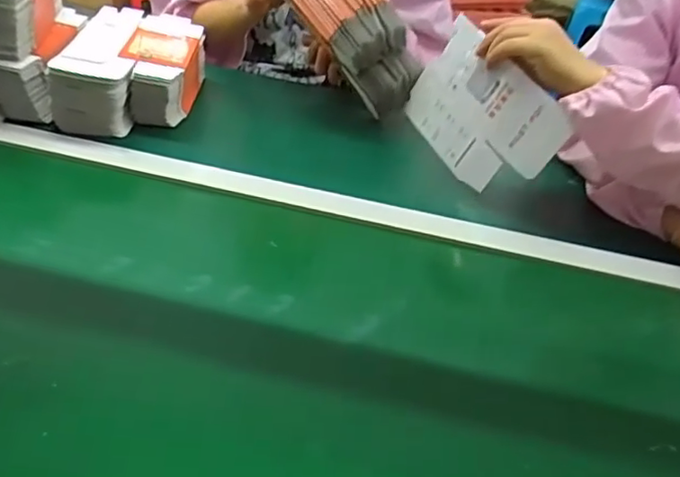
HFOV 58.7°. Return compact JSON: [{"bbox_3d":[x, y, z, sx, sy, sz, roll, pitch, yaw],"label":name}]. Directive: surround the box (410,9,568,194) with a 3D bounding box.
[{"bbox_3d":[0.167,-0.150,0.733,0.011,0.140,0.215,-3,48,-42],"label":"box"}]

